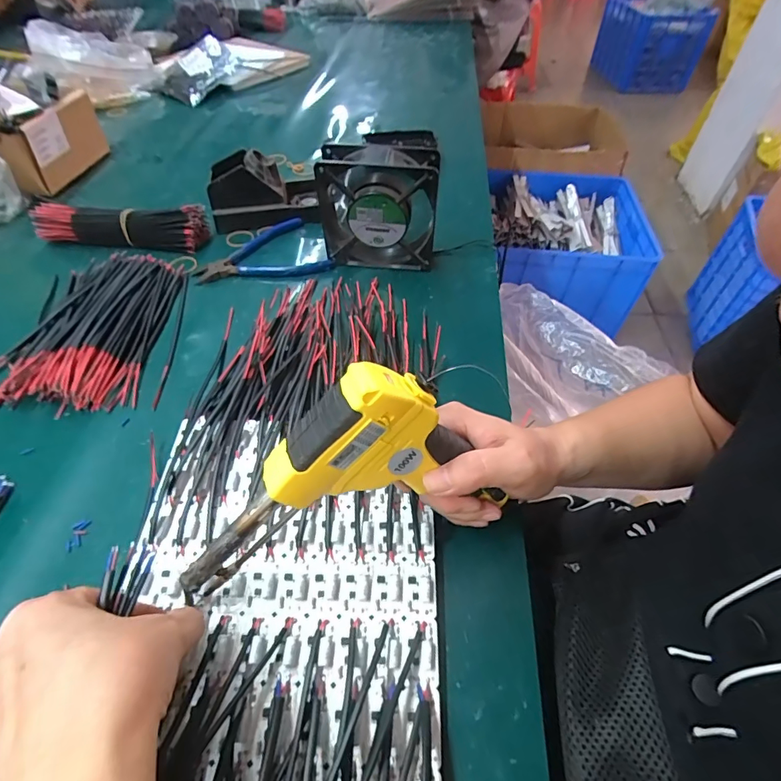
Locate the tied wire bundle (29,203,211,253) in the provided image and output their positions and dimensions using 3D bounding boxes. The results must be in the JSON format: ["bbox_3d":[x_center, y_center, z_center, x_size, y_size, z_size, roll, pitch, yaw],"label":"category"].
[{"bbox_3d":[-0.327,-0.200,0.526,0.206,0.038,0.045,2,51,1],"label":"tied wire bundle"}]

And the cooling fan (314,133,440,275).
[{"bbox_3d":[-0.013,-0.189,0.461,0.119,0.128,0.046,4,51,3],"label":"cooling fan"}]

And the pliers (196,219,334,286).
[{"bbox_3d":[-0.151,-0.164,0.516,0.149,0.013,0.106,-12,52,-10],"label":"pliers"}]

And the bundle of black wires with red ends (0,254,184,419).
[{"bbox_3d":[-0.296,-0.067,0.433,0.175,0.020,0.202,0,51,0],"label":"bundle of black wires with red ends"}]

